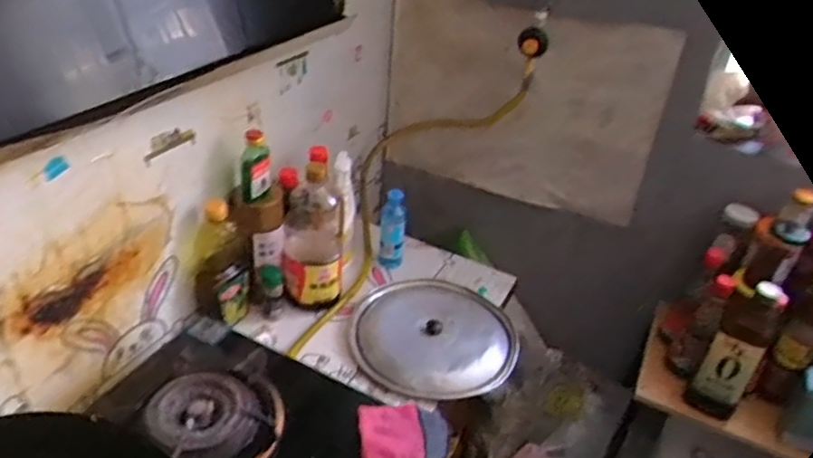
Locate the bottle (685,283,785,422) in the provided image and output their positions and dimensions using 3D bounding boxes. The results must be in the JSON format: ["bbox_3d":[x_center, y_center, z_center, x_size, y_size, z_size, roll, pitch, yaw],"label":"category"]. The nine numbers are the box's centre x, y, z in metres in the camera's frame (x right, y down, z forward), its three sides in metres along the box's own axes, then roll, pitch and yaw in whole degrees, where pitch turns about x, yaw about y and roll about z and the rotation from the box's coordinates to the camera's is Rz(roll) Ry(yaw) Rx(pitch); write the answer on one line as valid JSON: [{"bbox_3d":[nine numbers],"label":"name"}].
[{"bbox_3d":[0.580,0.218,1.136,0.088,0.281,0.085,29,39,30],"label":"bottle"}]

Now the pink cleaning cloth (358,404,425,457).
[{"bbox_3d":[-0.018,0.273,0.856,0.084,0.016,0.104,1,34,-9],"label":"pink cleaning cloth"}]

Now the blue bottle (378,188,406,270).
[{"bbox_3d":[-0.028,0.001,1.289,0.051,0.164,0.042,5,33,-3],"label":"blue bottle"}]

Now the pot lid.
[{"bbox_3d":[0.053,0.186,1.165,0.282,0.039,0.305,5,33,-3],"label":"pot lid"}]

